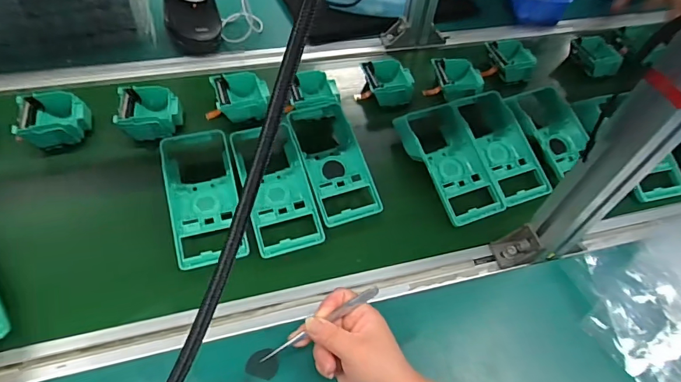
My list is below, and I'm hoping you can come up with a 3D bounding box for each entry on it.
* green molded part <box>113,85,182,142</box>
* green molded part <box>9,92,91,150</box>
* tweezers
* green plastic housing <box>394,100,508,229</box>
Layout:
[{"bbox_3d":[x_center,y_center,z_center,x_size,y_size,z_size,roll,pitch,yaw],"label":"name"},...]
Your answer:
[{"bbox_3d":[-0.272,-0.112,0.612,0.085,0.044,0.084,-7,54,-9],"label":"green molded part"},{"bbox_3d":[-0.396,-0.097,0.593,0.087,0.048,0.076,-13,55,-13],"label":"green molded part"},{"bbox_3d":[-0.016,0.124,0.395,0.126,0.016,0.010,-25,58,-26],"label":"tweezers"},{"bbox_3d":[0.154,-0.045,0.586,0.090,0.052,0.183,-18,56,-17],"label":"green plastic housing"}]

